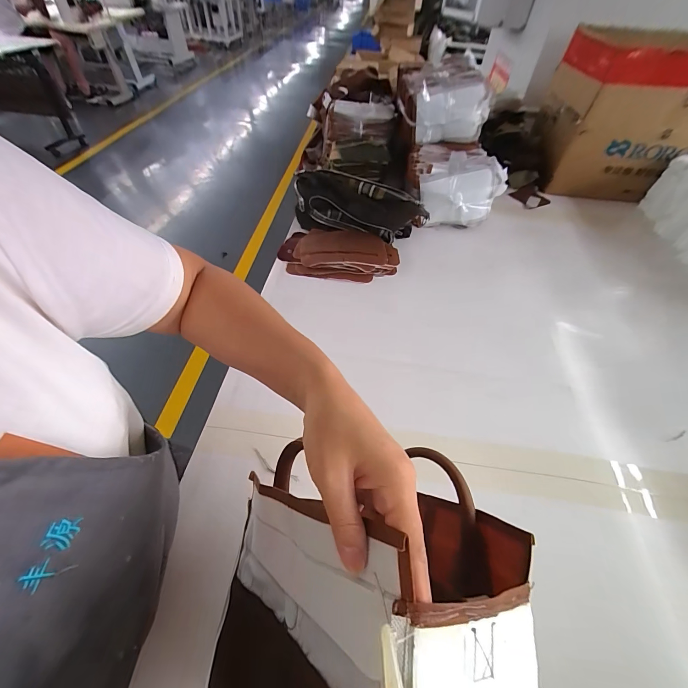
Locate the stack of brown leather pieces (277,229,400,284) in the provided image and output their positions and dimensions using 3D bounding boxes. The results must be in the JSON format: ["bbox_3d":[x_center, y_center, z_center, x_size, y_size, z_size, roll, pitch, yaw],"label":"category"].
[{"bbox_3d":[-0.011,-0.204,0.734,0.261,0.035,0.155,8,51,2],"label":"stack of brown leather pieces"}]

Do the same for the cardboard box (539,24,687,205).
[{"bbox_3d":[0.812,-0.639,0.926,0.419,0.357,0.282,10,51,3],"label":"cardboard box"}]

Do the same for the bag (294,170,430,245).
[{"bbox_3d":[0.039,-0.325,0.773,0.313,0.122,0.106,10,51,4],"label":"bag"}]

